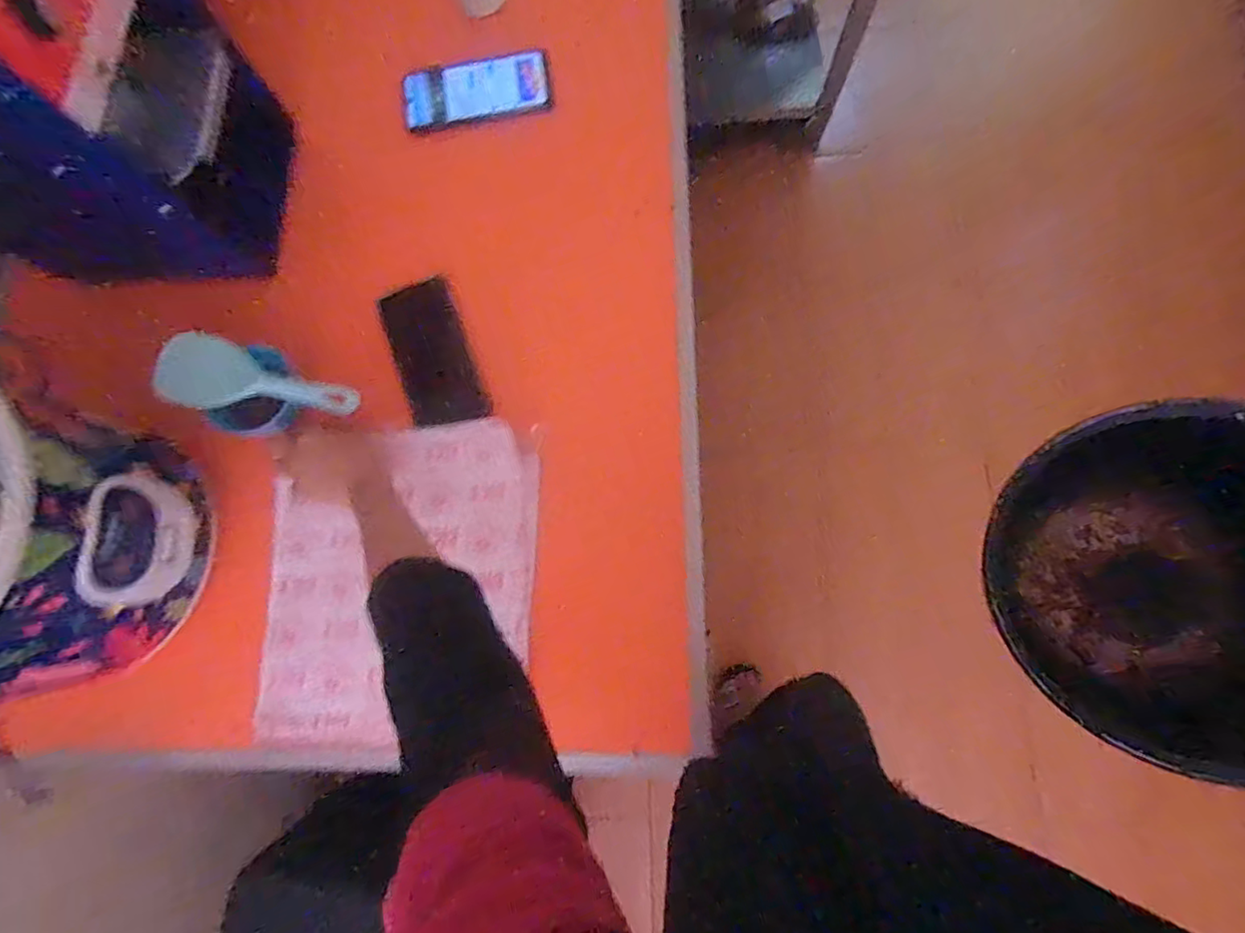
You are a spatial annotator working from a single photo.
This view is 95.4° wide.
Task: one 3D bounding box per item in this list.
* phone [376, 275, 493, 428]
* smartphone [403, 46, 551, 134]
[{"bbox_3d":[-0.193,-0.116,0.576,0.075,0.010,0.157,-21,77,1],"label":"phone"},{"bbox_3d":[-0.166,-0.433,0.646,0.167,0.006,0.077,-9,78,3],"label":"smartphone"}]

